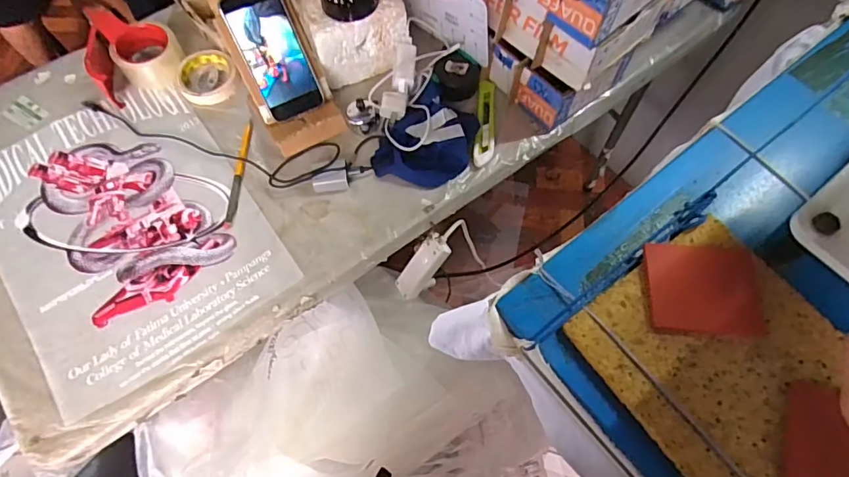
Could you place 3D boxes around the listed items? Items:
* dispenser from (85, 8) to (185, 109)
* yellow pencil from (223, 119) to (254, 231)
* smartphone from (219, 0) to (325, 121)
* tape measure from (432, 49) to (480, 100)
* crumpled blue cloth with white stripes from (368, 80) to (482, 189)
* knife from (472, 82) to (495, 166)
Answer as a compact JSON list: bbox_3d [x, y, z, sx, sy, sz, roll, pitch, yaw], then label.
[{"bbox_3d":[-0.449,-0.288,0.773,0.130,0.073,0.123,-19,65,-8],"label":"dispenser"},{"bbox_3d":[-0.266,-0.096,0.718,0.014,0.004,0.178,1,64,1],"label":"yellow pencil"},{"bbox_3d":[-0.203,-0.250,0.677,0.077,0.165,0.010,-27,24,-12],"label":"smartphone"},{"bbox_3d":[0.051,-0.245,0.759,0.071,0.041,0.067,4,64,2],"label":"tape measure"},{"bbox_3d":[0.005,-0.150,0.711,0.129,0.048,0.143,15,65,8],"label":"crumpled blue cloth with white stripes"},{"bbox_3d":[0.092,-0.176,0.741,0.030,0.014,0.158,6,64,3],"label":"knife"}]

